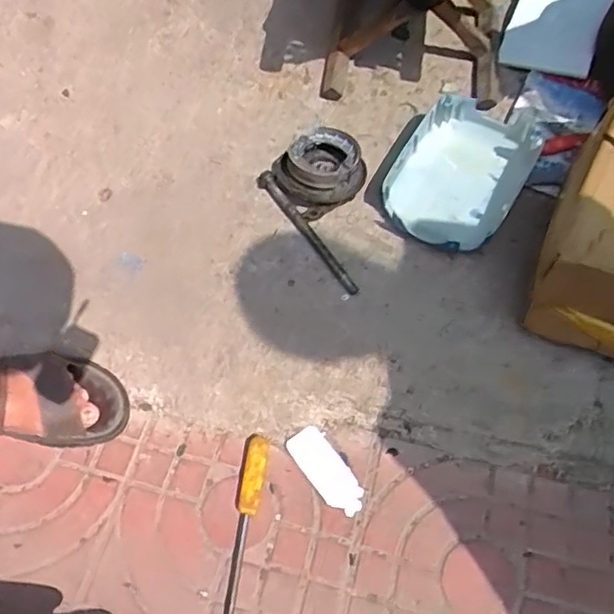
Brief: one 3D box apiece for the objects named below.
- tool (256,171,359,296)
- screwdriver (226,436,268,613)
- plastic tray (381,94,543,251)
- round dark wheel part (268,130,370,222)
[{"bbox_3d":[0.001,-0.110,0.893,0.024,0.029,0.242,-32,67,-16],"label":"tool"},{"bbox_3d":[-0.079,0.282,0.724,0.027,0.021,0.254,8,59,3],"label":"screwdriver"},{"bbox_3d":[0.229,-0.202,0.913,0.178,0.060,0.254,28,62,14],"label":"plastic tray"},{"bbox_3d":[0.020,-0.202,0.921,0.128,0.064,0.117,1,59,-1],"label":"round dark wheel part"}]

